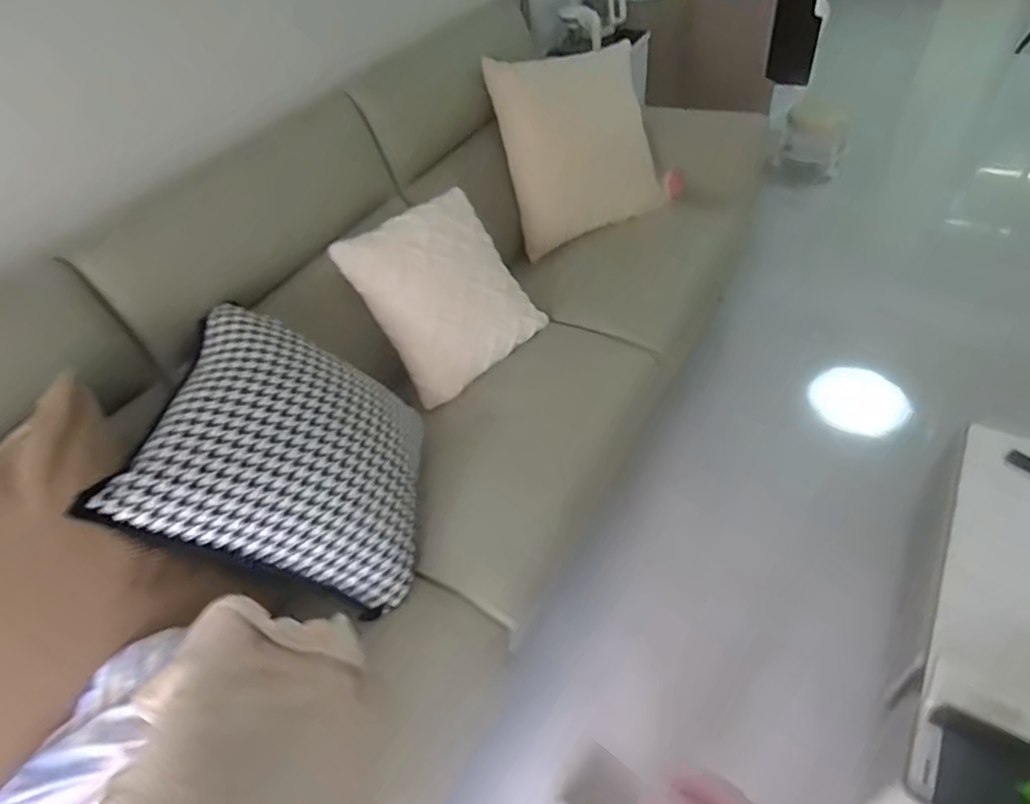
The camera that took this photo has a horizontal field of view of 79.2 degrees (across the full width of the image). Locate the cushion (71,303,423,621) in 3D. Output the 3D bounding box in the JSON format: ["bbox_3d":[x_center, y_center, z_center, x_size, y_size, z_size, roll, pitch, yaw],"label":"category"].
[{"bbox_3d":[-0.354,0.093,1.072,0.097,0.480,0.442,-31,35,43],"label":"cushion"}]

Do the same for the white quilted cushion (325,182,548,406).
[{"bbox_3d":[-0.146,-0.249,1.409,0.361,0.399,0.095,-33,17,-10],"label":"white quilted cushion"}]

